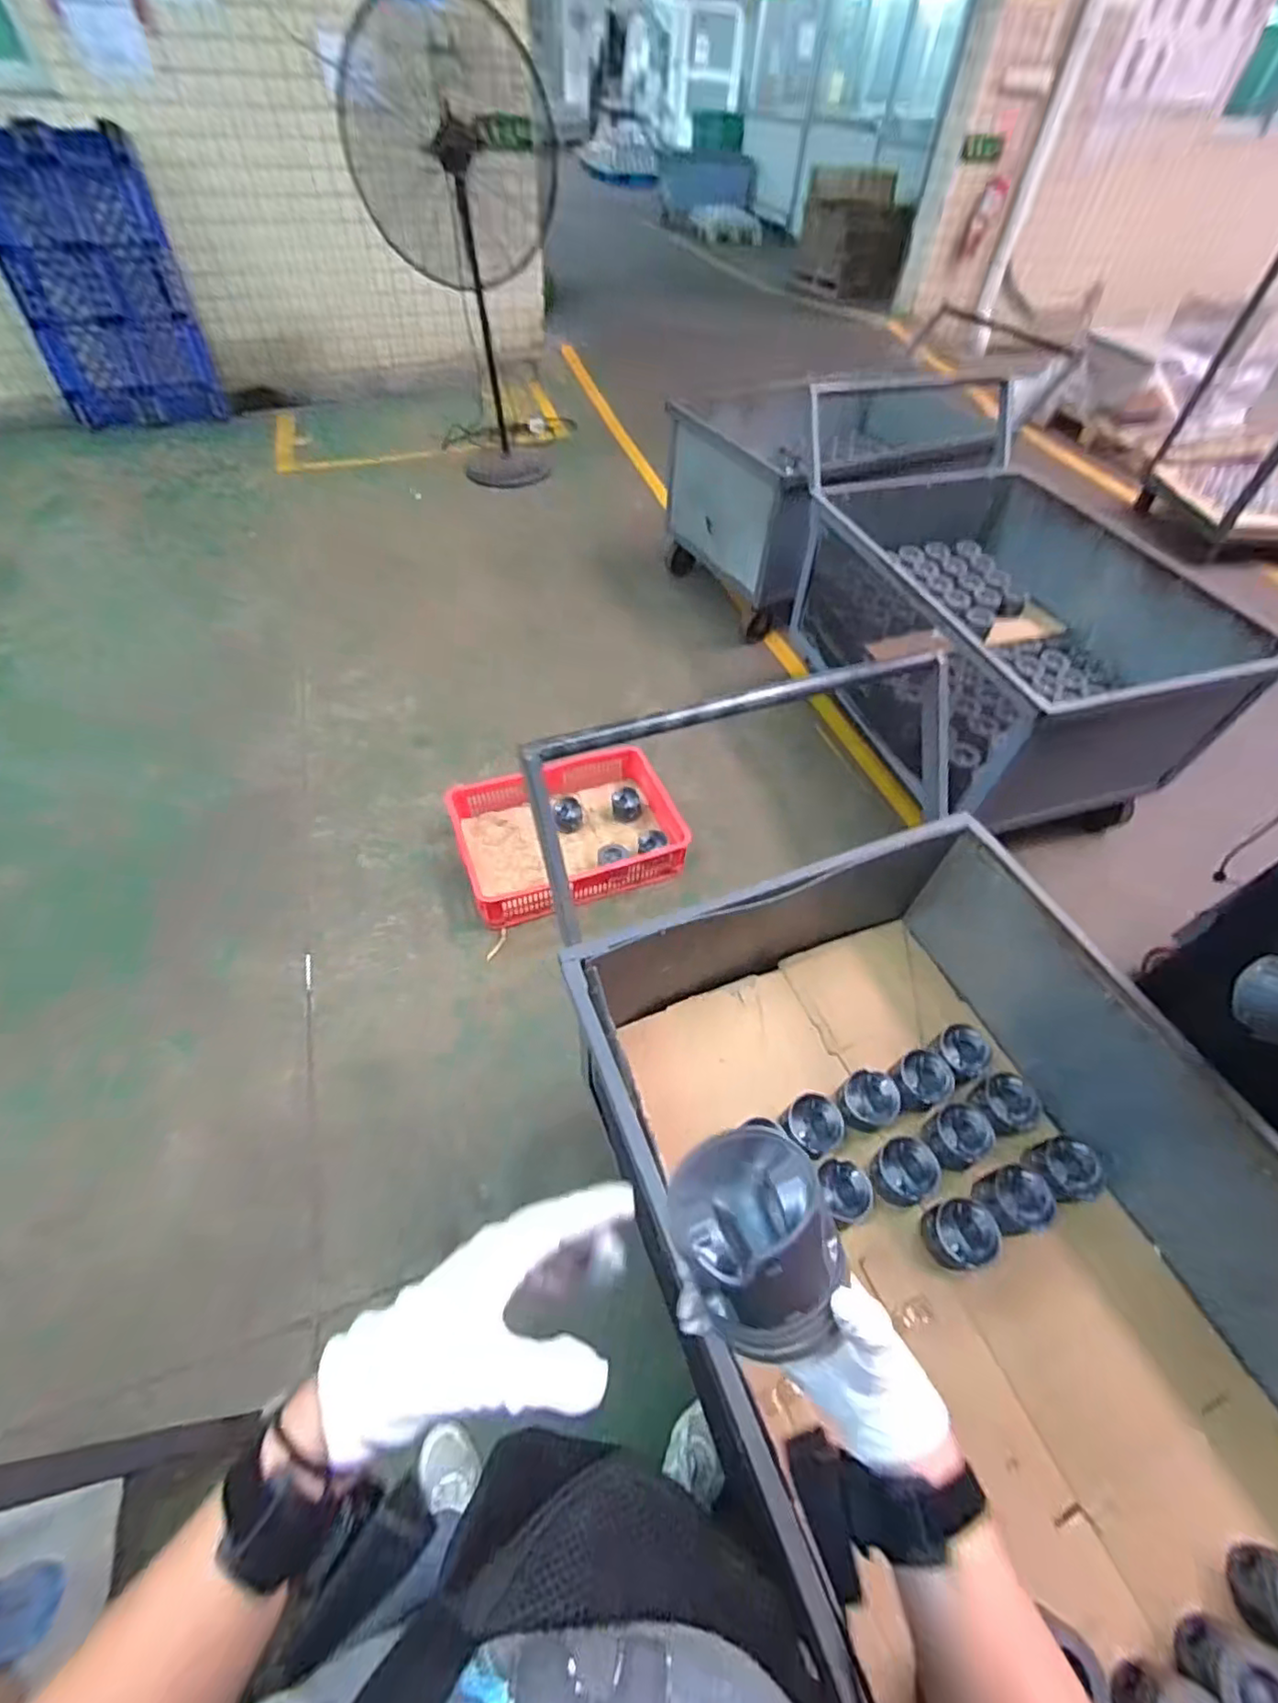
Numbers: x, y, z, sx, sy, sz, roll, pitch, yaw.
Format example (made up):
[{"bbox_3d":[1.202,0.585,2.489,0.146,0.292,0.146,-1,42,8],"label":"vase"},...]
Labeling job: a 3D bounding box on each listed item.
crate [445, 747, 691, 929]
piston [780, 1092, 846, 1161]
[{"bbox_3d":[-0.205,-0.058,1.762,0.593,0.135,0.458,-17,55,-14],"label":"crate"},{"bbox_3d":[0.282,0.442,0.998,0.093,0.062,0.085,2,52,-2],"label":"piston"}]

